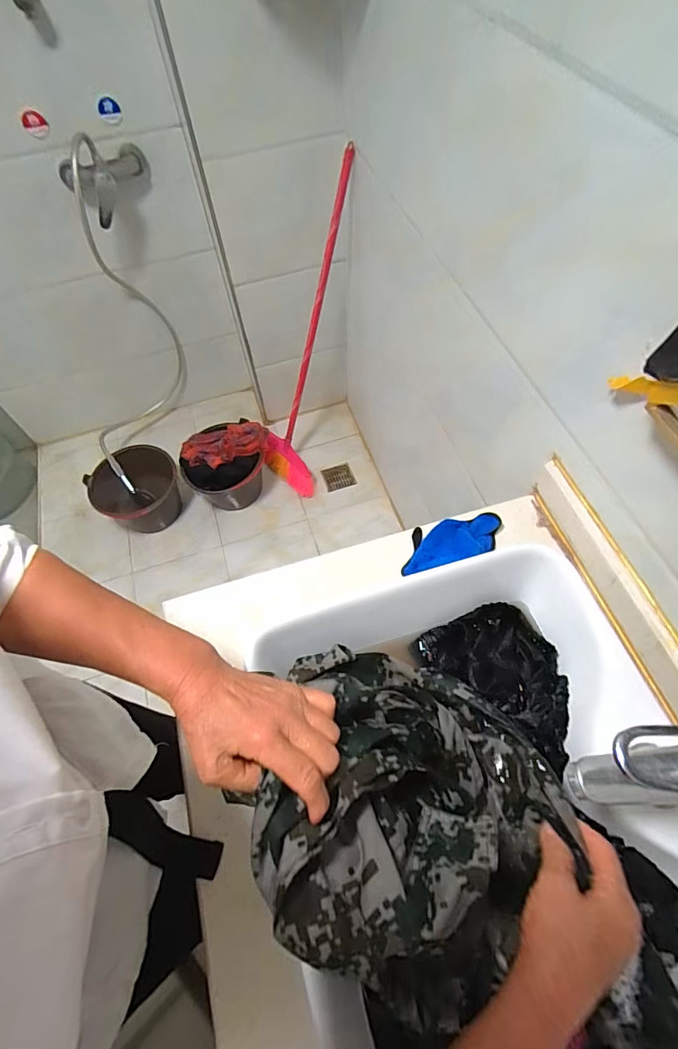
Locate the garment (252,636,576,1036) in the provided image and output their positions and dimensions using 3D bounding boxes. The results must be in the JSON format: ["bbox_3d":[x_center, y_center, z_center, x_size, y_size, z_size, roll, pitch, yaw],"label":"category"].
[{"bbox_3d":[0.054,0.241,0.386,0.246,0.107,0.233,-1,60,2],"label":"garment"}]

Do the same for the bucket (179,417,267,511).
[{"bbox_3d":[-0.360,-0.180,1.519,0.281,0.233,0.234,-16,61,-6],"label":"bucket"}]

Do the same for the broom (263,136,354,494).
[{"bbox_3d":[-0.074,-0.497,1.314,0.216,0.933,0.094,35,46,20],"label":"broom"}]

